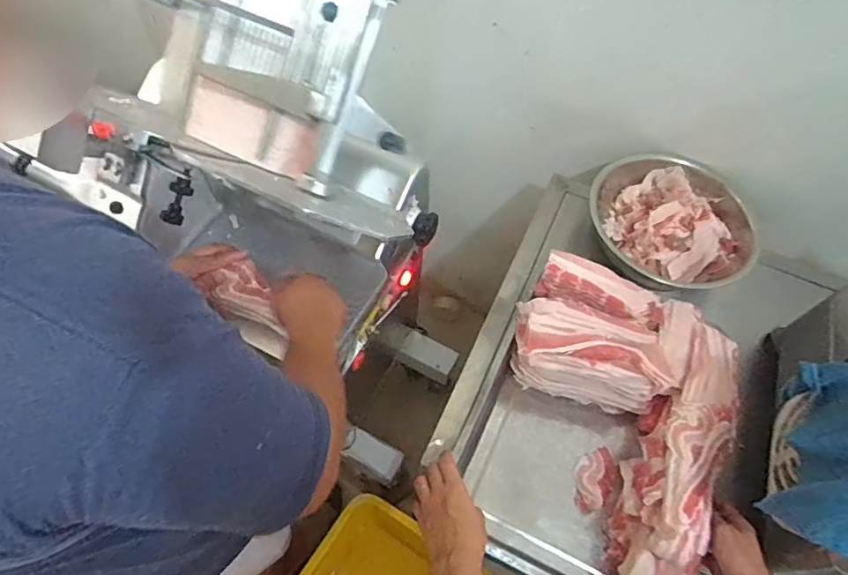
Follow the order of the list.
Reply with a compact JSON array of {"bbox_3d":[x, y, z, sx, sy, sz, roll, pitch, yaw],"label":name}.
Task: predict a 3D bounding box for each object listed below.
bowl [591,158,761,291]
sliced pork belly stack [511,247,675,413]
[{"bbox_3d":[0.445,-0.115,0.958,0.261,0.087,0.274,2,58,-3],"label":"bowl"},{"bbox_3d":[0.258,0.065,0.824,0.213,0.112,0.199,12,58,3],"label":"sliced pork belly stack"}]

